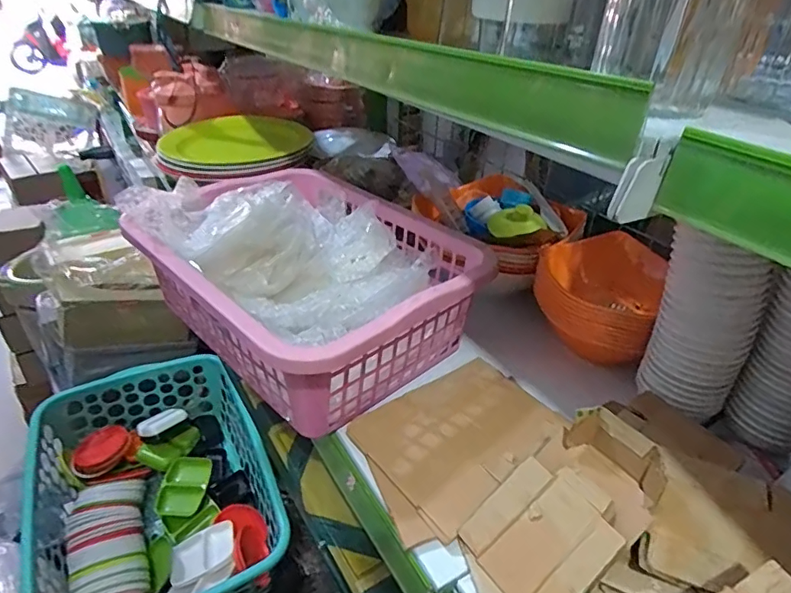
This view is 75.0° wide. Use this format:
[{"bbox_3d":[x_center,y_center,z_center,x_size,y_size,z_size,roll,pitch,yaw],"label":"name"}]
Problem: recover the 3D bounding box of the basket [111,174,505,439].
[{"bbox_3d":[-0.109,-0.032,0.661,0.398,0.154,0.307,29,43,34],"label":"basket"}]

